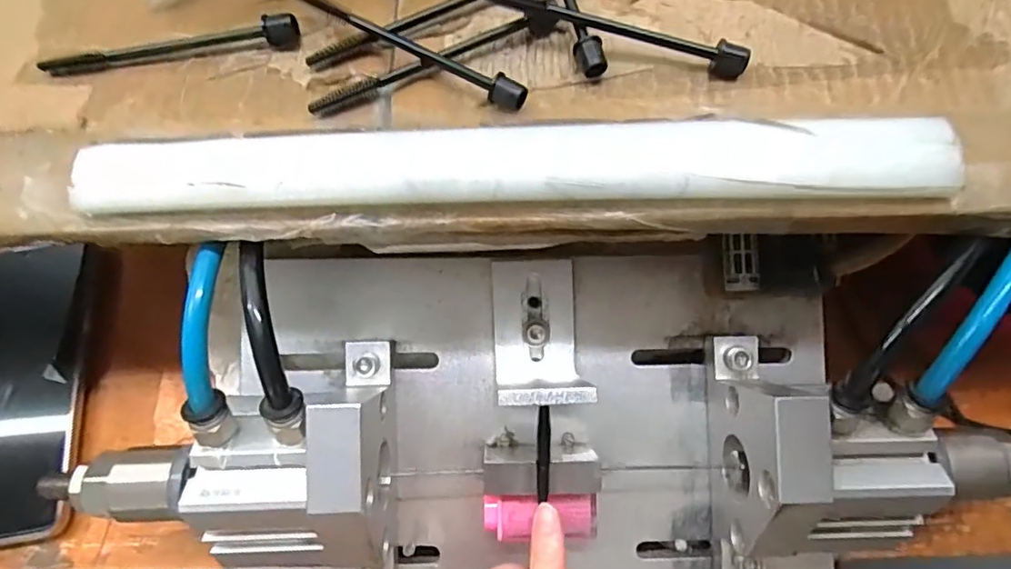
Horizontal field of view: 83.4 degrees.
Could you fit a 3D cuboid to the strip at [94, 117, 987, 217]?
[{"bbox_3d":[0.001,-0.039,0.189,0.287,0.017,0.024,-1,66,0],"label":"strip"}]

